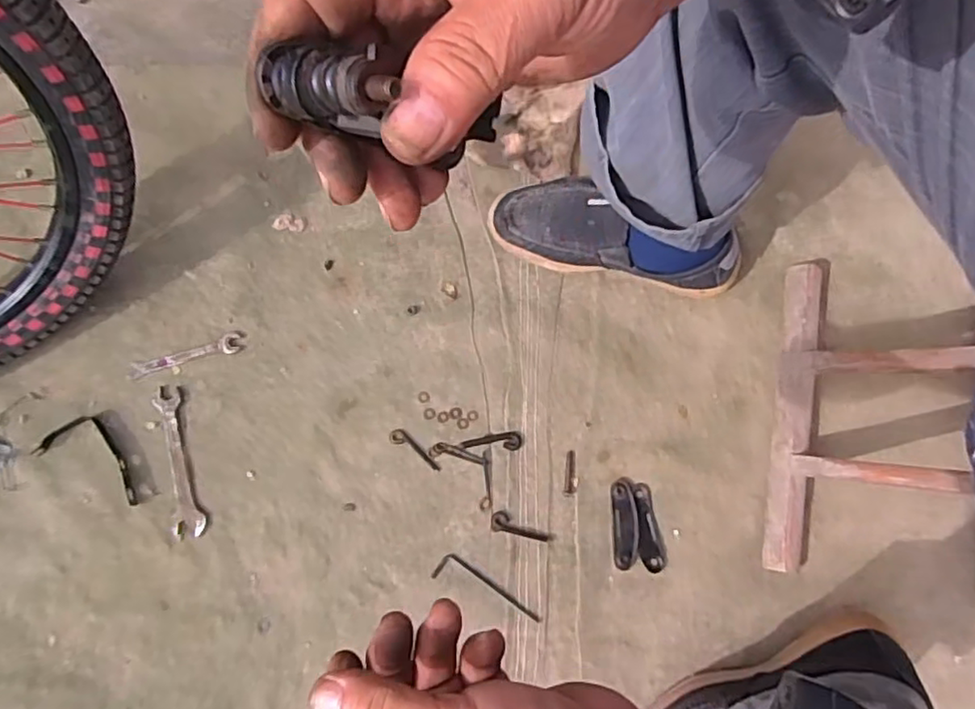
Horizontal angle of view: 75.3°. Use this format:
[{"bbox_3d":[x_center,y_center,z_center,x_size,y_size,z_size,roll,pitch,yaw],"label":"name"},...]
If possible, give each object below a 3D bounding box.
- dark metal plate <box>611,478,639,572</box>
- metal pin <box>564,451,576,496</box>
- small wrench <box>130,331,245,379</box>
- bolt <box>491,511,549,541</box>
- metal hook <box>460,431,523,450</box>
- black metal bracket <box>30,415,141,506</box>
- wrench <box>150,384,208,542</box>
[{"bbox_3d":[0.142,0.175,0.652,0.029,0.007,0.086,0,77,-3],"label":"dark metal plate"},{"bbox_3d":[0.087,0.124,0.664,0.010,0.004,0.045,4,77,-1],"label":"metal pin"},{"bbox_3d":[-0.312,0.001,0.658,0.114,0.004,0.022,-18,79,-7],"label":"small wrench"},{"bbox_3d":[0.033,0.175,0.648,0.059,0.004,0.020,12,77,1],"label":"bolt"},{"bbox_3d":[0.003,0.091,0.665,0.064,0.004,0.019,-1,77,-2],"label":"metal hook"},{"bbox_3d":[-0.385,0.099,0.625,0.112,0.006,0.055,25,78,4],"label":"black metal bracket"},{"bbox_3d":[-0.310,0.106,0.632,0.030,0.009,0.150,-14,78,-6],"label":"wrench"}]

